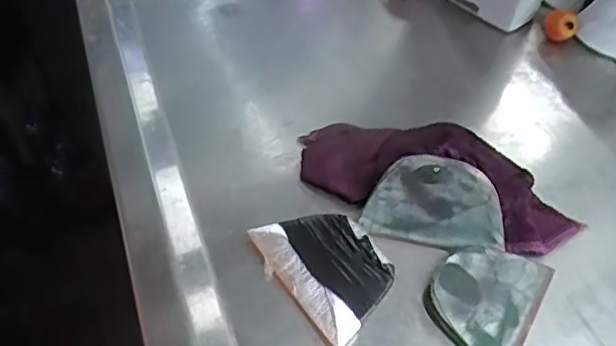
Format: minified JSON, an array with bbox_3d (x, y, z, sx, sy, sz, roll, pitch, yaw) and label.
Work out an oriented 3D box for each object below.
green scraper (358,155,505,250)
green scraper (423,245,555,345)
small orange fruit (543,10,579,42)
[{"bbox_3d":[0.077,0.017,0.377,0.081,0.007,0.056,3,74,8],"label":"green scraper"},{"bbox_3d":[0.099,0.070,0.346,0.058,0.012,0.078,27,53,18],"label":"green scraper"},{"bbox_3d":[0.221,-0.127,0.540,0.028,0.022,0.030,23,52,15],"label":"small orange fruit"}]

